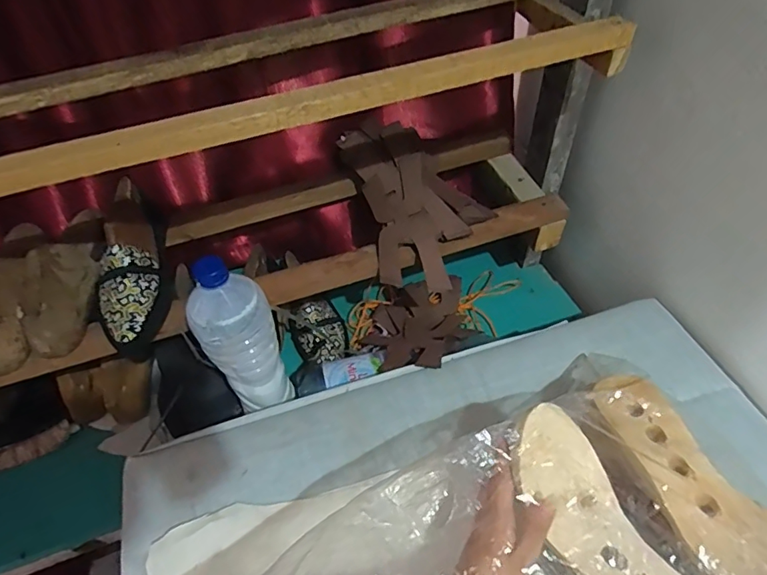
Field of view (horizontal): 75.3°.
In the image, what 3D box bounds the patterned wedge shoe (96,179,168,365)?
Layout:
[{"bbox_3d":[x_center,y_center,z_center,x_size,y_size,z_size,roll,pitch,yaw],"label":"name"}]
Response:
[{"bbox_3d":[-0.322,-0.025,0.623,0.094,0.097,0.225,-19,50,-13],"label":"patterned wedge shoe"}]

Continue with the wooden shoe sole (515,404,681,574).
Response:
[{"bbox_3d":[0.179,0.197,0.375,0.081,0.043,0.221,-25,56,-18],"label":"wooden shoe sole"}]

